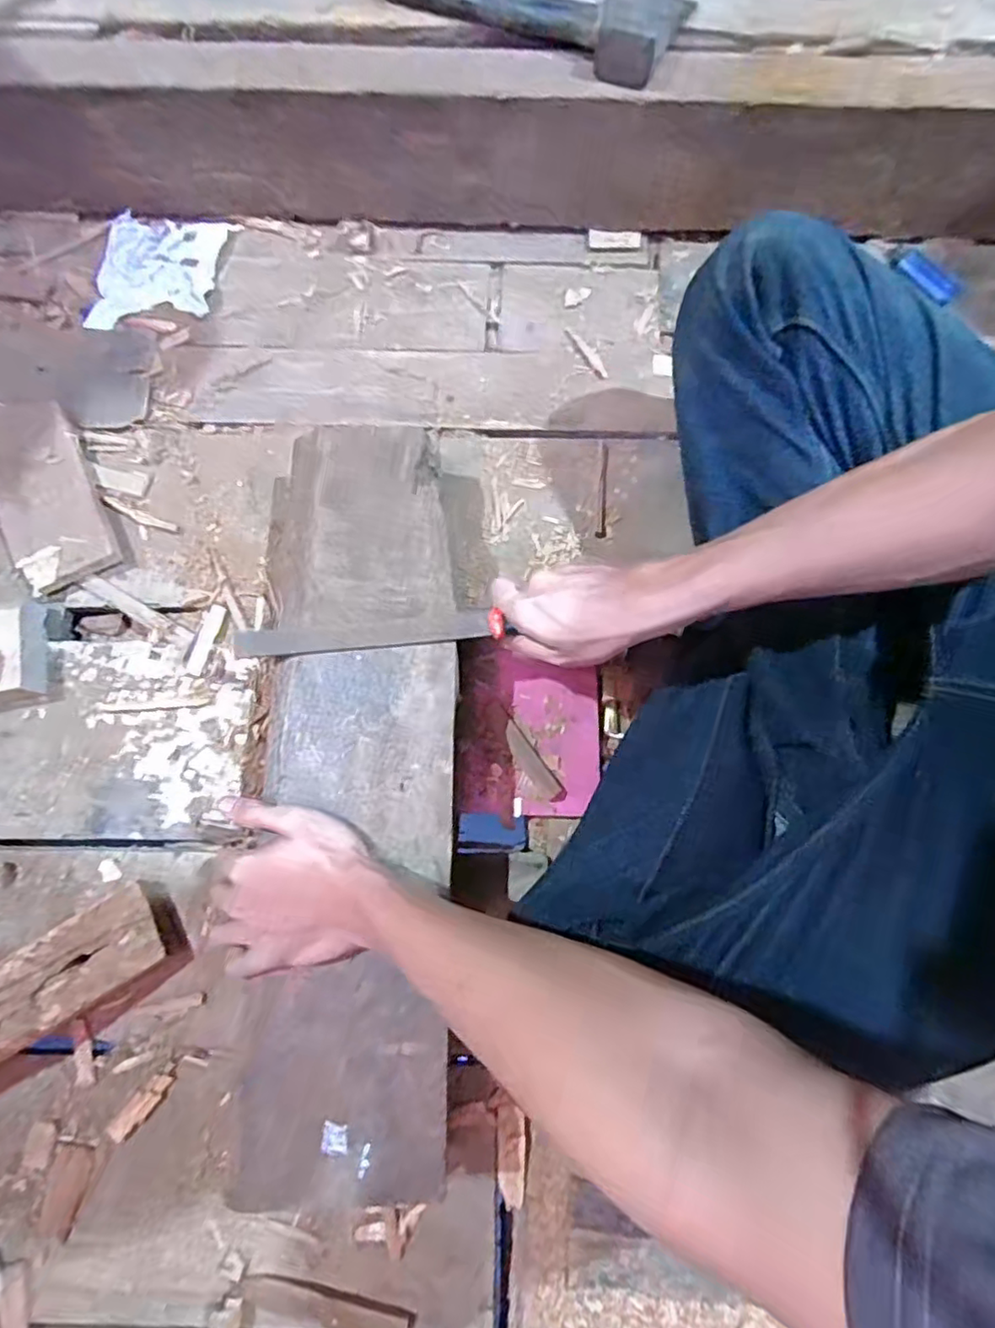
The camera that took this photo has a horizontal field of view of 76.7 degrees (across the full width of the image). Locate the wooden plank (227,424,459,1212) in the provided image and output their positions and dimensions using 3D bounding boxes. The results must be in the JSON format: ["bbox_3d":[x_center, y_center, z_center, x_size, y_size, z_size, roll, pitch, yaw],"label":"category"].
[{"bbox_3d":[-0.107,0.080,0.476,0.148,0.025,0.557,-1,77,-1],"label":"wooden plank"}]

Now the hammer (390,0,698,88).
[{"bbox_3d":[0.034,-0.592,0.552,0.254,0.032,0.111,25,79,4],"label":"hammer"}]

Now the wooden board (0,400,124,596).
[{"bbox_3d":[-0.423,-0.164,0.588,0.086,0.020,0.196,-25,80,-6],"label":"wooden board"}]

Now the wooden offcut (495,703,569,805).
[{"bbox_3d":[0.025,0.078,0.550,0.018,0.006,0.098,-35,81,-8],"label":"wooden offcut"}]

